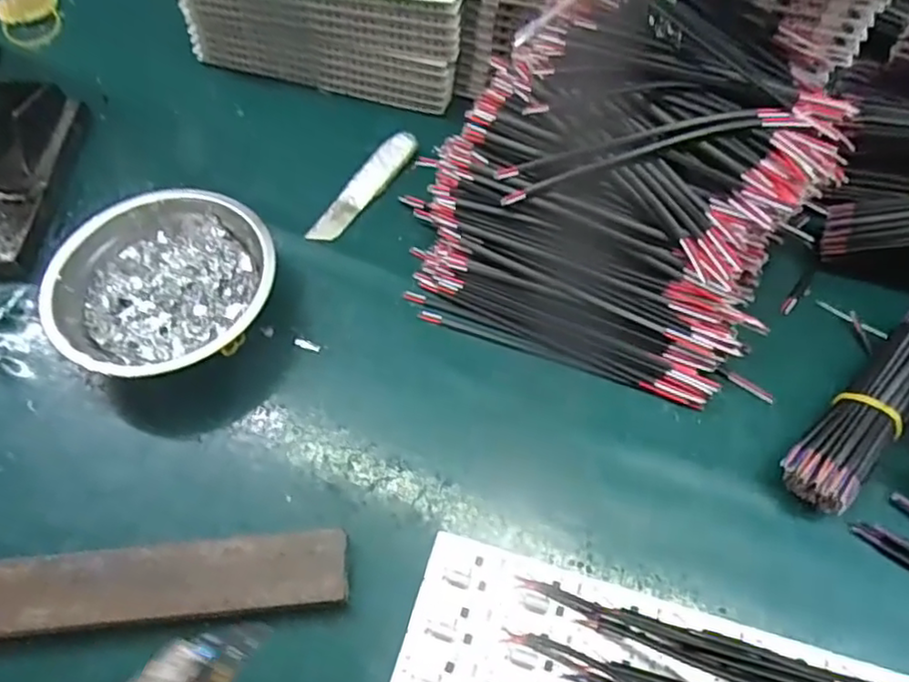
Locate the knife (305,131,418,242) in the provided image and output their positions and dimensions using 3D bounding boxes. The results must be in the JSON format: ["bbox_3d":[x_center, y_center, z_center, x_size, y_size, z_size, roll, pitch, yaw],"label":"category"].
[{"bbox_3d":[-0.060,-0.105,0.452,0.020,0.006,0.104,29,66,16],"label":"knife"}]

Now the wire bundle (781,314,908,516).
[{"bbox_3d":[0.235,0.029,0.360,0.152,0.028,0.037,-42,69,-19],"label":"wire bundle"}]

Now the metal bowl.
[{"bbox_3d":[-0.167,-0.031,0.396,0.122,0.049,0.117,0,62,1],"label":"metal bowl"}]

